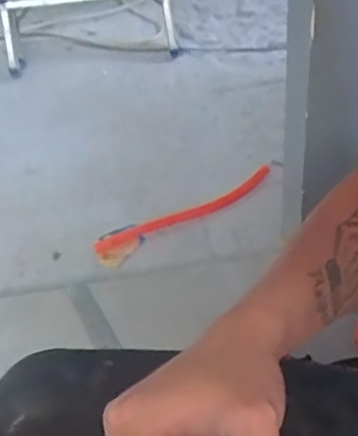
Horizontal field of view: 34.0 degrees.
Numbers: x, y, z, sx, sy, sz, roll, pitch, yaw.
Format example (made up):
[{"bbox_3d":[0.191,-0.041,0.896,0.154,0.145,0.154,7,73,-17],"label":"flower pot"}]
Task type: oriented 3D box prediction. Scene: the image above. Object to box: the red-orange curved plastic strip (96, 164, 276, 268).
[{"bbox_3d":[0.016,-0.020,1.157,0.400,0.015,0.070,-25,46,-22],"label":"red-orange curved plastic strip"}]

